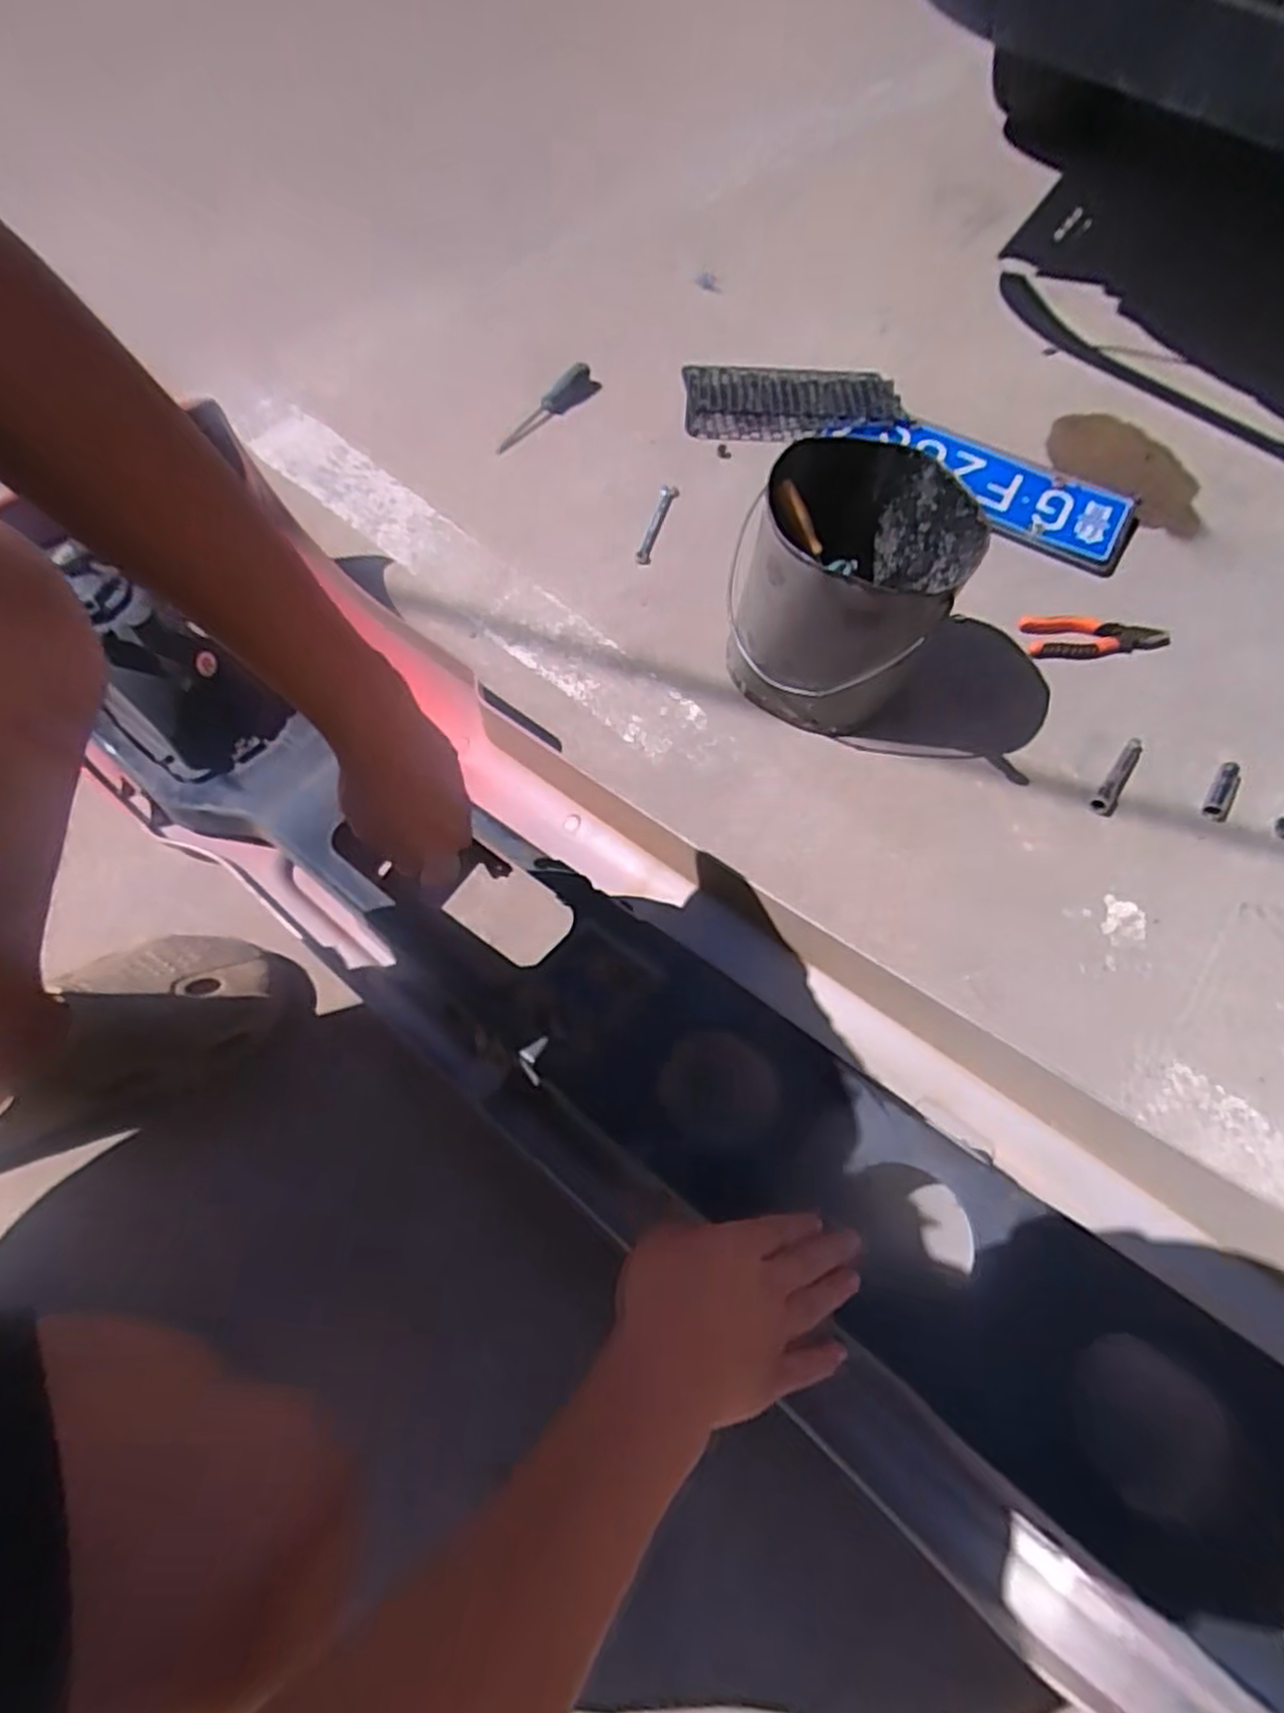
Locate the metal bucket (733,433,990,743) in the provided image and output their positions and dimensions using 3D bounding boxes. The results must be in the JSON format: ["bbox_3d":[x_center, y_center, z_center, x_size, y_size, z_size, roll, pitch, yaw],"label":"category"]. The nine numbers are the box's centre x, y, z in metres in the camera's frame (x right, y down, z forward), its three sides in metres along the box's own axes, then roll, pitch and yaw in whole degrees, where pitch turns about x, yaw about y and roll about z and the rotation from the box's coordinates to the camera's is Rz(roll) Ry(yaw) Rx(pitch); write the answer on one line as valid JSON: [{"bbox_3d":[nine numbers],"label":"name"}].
[{"bbox_3d":[0.220,-0.292,0.871,0.217,0.220,0.225,2,61,-3],"label":"metal bucket"}]

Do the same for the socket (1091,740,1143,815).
[{"bbox_3d":[0.555,-0.090,0.908,0.027,0.015,0.115,37,65,15],"label":"socket"}]

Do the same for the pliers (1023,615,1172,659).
[{"bbox_3d":[0.580,-0.284,1.007,0.178,0.017,0.066,-2,62,-5],"label":"pliers"}]

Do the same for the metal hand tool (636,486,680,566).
[{"bbox_3d":[0.021,-0.453,1.064,0.022,0.024,0.148,17,62,5],"label":"metal hand tool"}]

